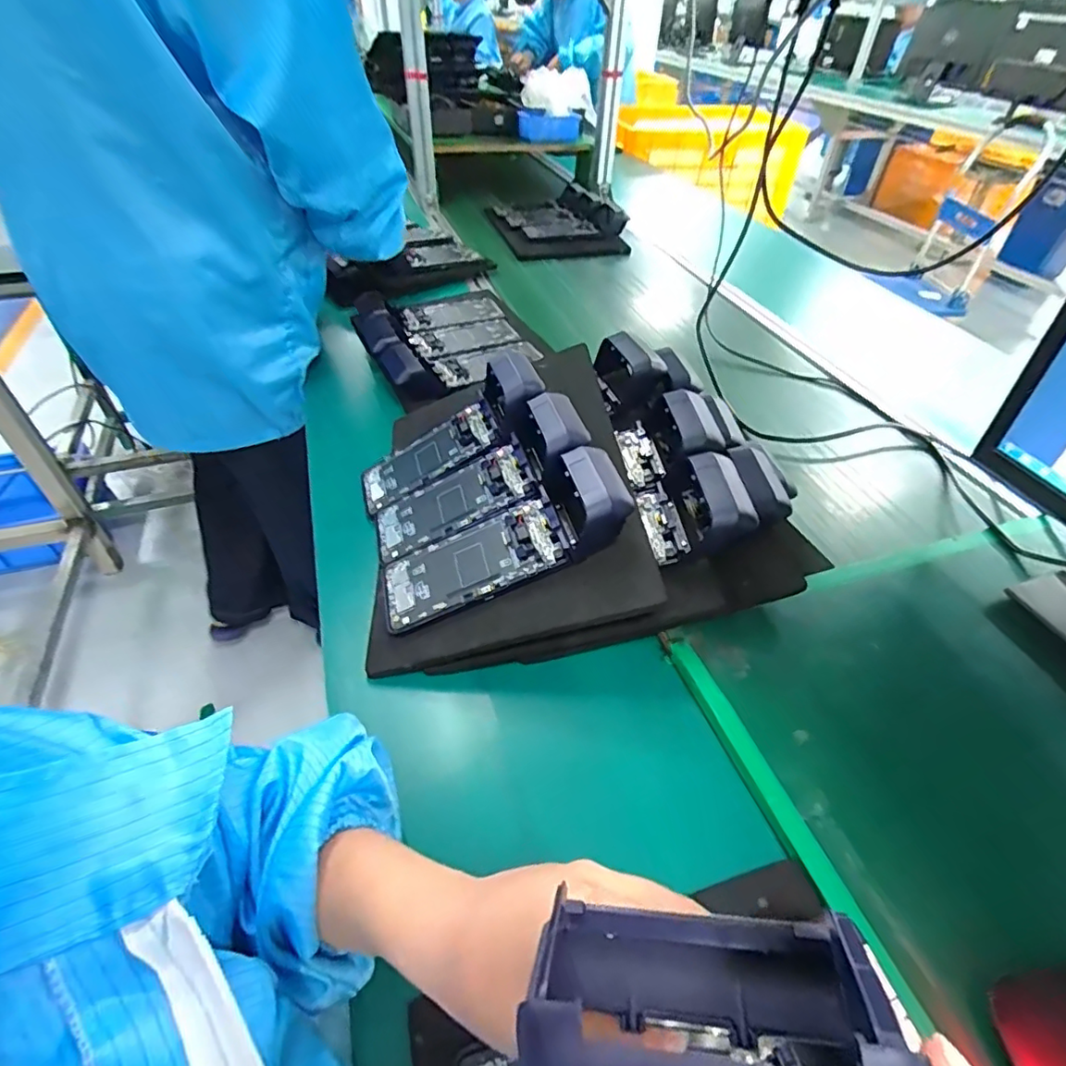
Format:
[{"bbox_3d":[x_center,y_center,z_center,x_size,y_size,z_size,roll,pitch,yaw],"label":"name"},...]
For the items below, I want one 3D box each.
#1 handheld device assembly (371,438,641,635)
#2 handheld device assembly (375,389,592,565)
[{"bbox_3d":[-0.026,0.011,0.473,0.224,0.054,0.080,-27,46,9],"label":"handheld device assembly"},{"bbox_3d":[-0.048,-0.043,0.525,0.219,0.052,0.088,-32,47,10],"label":"handheld device assembly"}]

